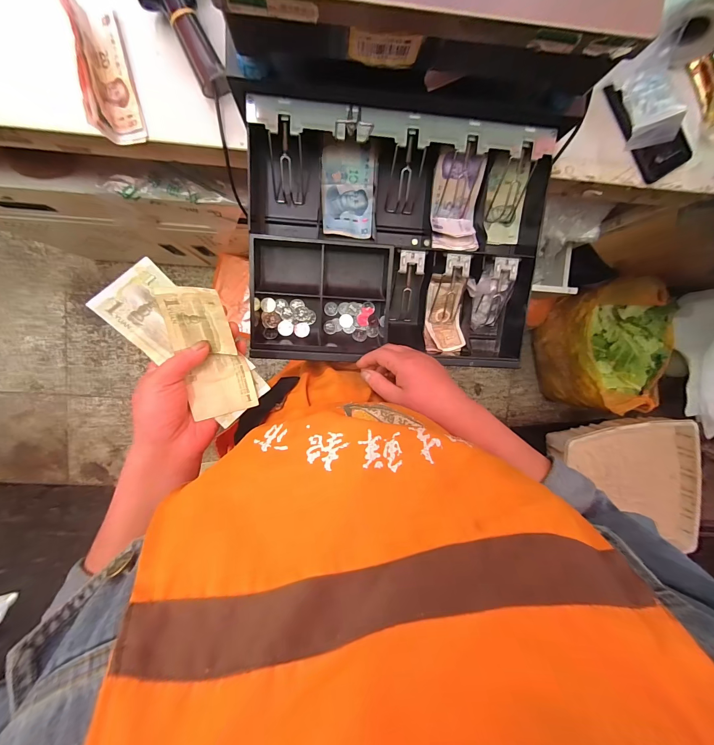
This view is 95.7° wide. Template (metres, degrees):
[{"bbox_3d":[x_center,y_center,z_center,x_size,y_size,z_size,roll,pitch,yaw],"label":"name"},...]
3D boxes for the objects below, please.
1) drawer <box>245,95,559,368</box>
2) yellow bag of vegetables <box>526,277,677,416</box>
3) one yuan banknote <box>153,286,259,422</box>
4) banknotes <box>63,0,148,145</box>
[{"bbox_3d":[0.057,-0.167,0.433,0.386,0.076,0.305,1,97,-5],"label":"drawer"},{"bbox_3d":[0.898,-0.101,1.213,0.335,0.372,0.463,-23,99,-2],"label":"yellow bag of vegetables"},{"bbox_3d":[-0.137,-0.018,0.300,0.056,0.034,0.125,-16,111,-3],"label":"one yuan banknote"},{"bbox_3d":[-0.311,-0.379,0.400,0.046,0.041,0.155,-8,98,-4],"label":"banknotes"}]

